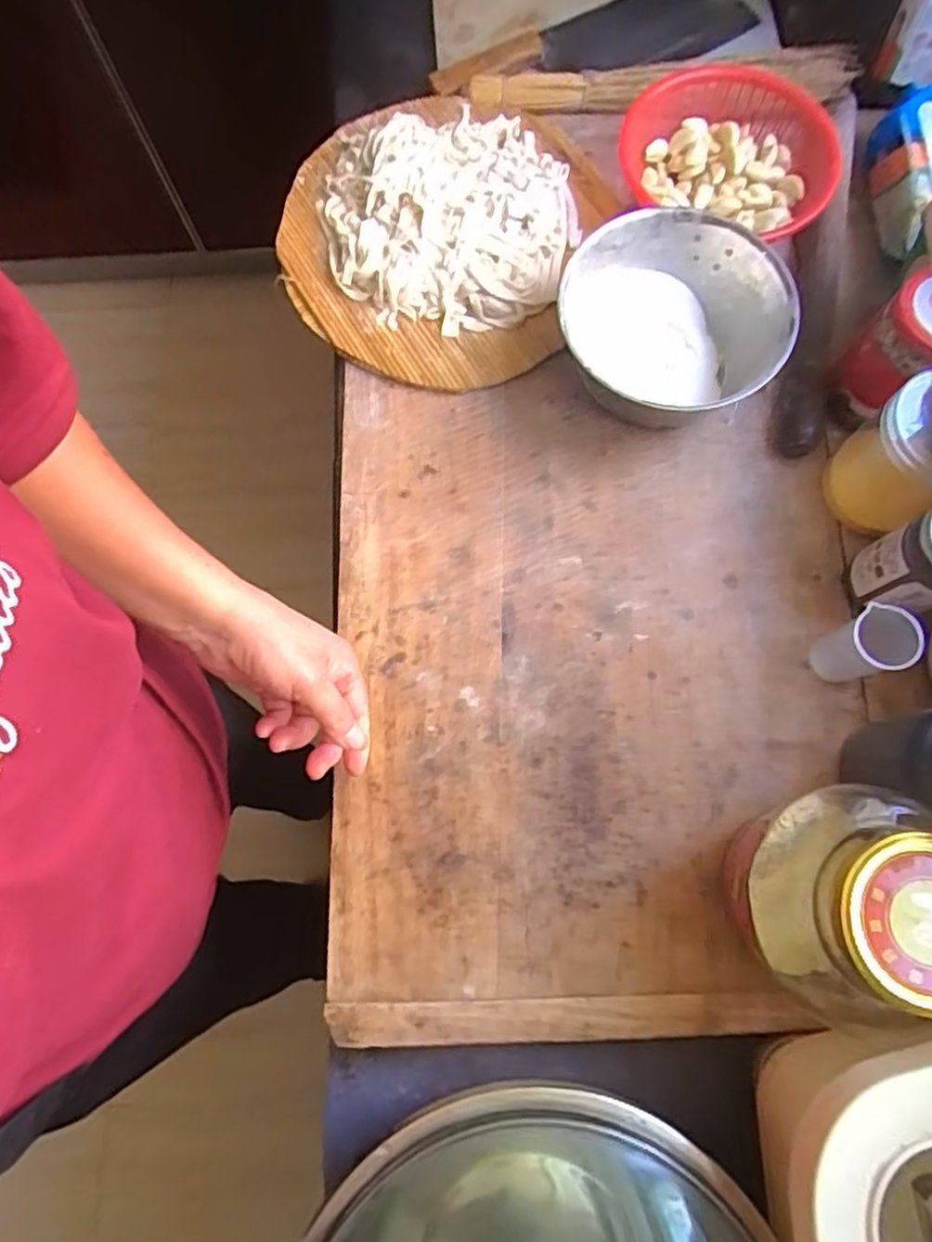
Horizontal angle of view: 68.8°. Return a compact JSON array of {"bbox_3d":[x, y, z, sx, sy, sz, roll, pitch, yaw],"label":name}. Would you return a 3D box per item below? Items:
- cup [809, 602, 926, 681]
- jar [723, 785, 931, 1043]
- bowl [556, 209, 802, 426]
[{"bbox_3d":[0.272,0.018,0.470,0.044,0.074,0.041,0,75,1],"label":"cup"},{"bbox_3d":[0.219,0.163,0.395,0.098,0.141,0.115,-31,76,-7],"label":"jar"},{"bbox_3d":[0.158,-0.232,0.533,0.165,0.076,0.150,0,75,1],"label":"bowl"}]

